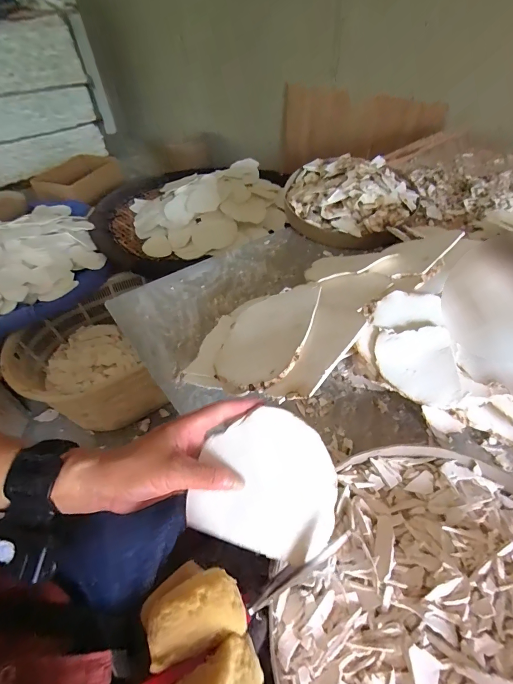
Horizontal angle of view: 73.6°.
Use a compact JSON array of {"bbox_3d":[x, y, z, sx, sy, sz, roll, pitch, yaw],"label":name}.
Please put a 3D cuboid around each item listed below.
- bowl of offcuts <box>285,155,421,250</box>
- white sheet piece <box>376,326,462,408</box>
[{"bbox_3d":[0.200,-0.328,0.780,0.299,0.107,0.248,17,51,19],"label":"bowl of offcuts"},{"bbox_3d":[0.191,0.028,0.409,0.087,0.005,0.095,0,67,7],"label":"white sheet piece"}]

